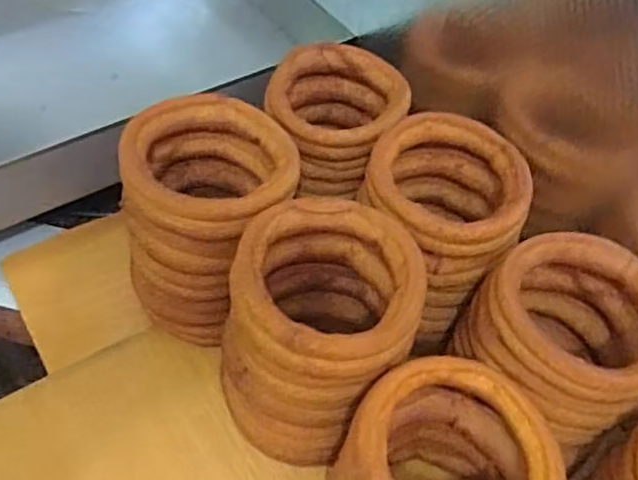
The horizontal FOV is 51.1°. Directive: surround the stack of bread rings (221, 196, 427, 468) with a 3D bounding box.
[{"bbox_3d":[-0.004,0.108,0.762,0.199,0.240,0.210,11,49,3],"label":"stack of bread rings"}]

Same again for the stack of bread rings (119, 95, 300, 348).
[{"bbox_3d":[-0.130,-0.025,0.846,0.188,0.240,0.209,5,49,-2],"label":"stack of bread rings"}]

